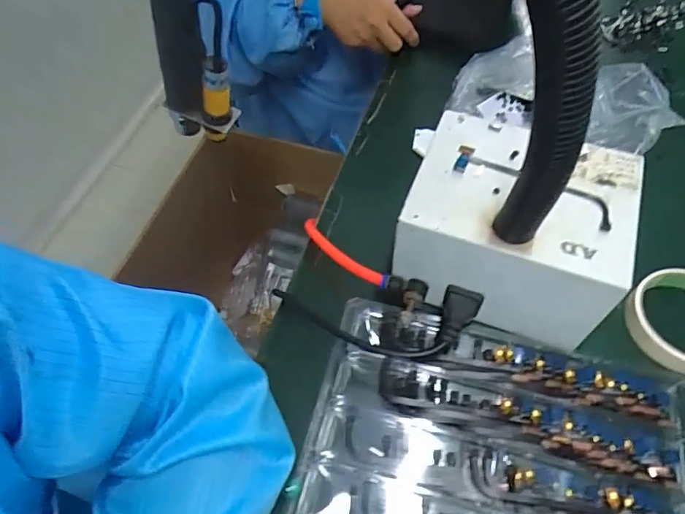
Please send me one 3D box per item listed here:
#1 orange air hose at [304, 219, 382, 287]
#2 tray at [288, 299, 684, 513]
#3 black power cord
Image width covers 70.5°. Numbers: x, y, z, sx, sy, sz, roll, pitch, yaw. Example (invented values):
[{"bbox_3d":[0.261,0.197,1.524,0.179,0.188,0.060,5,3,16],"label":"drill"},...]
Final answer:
[{"bbox_3d":[-0.007,-0.006,0.437,0.019,0.015,0.112,-34,47,-19],"label":"orange air hose"},{"bbox_3d":[0.112,0.154,0.333,0.269,0.014,0.216,12,58,9],"label":"tray"},{"bbox_3d":[0.024,0.054,0.394,0.169,0.028,0.057,-3,56,14],"label":"black power cord"}]

